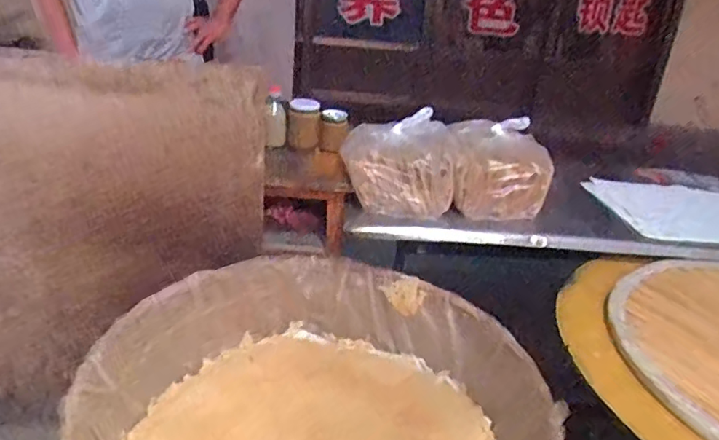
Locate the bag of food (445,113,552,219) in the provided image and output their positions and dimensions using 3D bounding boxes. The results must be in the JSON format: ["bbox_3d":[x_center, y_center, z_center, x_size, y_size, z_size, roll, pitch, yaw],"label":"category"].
[{"bbox_3d":[0.317,-0.126,1.310,0.217,0.169,0.292,7,26,4],"label":"bag of food"}]

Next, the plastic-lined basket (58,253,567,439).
[{"bbox_3d":[-0.067,0.347,0.979,0.752,0.248,0.784,22,31,30],"label":"plastic-lined basket"}]

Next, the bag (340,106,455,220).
[{"bbox_3d":[0.081,-0.129,1.259,0.240,0.162,0.204,3,26,-4],"label":"bag"}]

